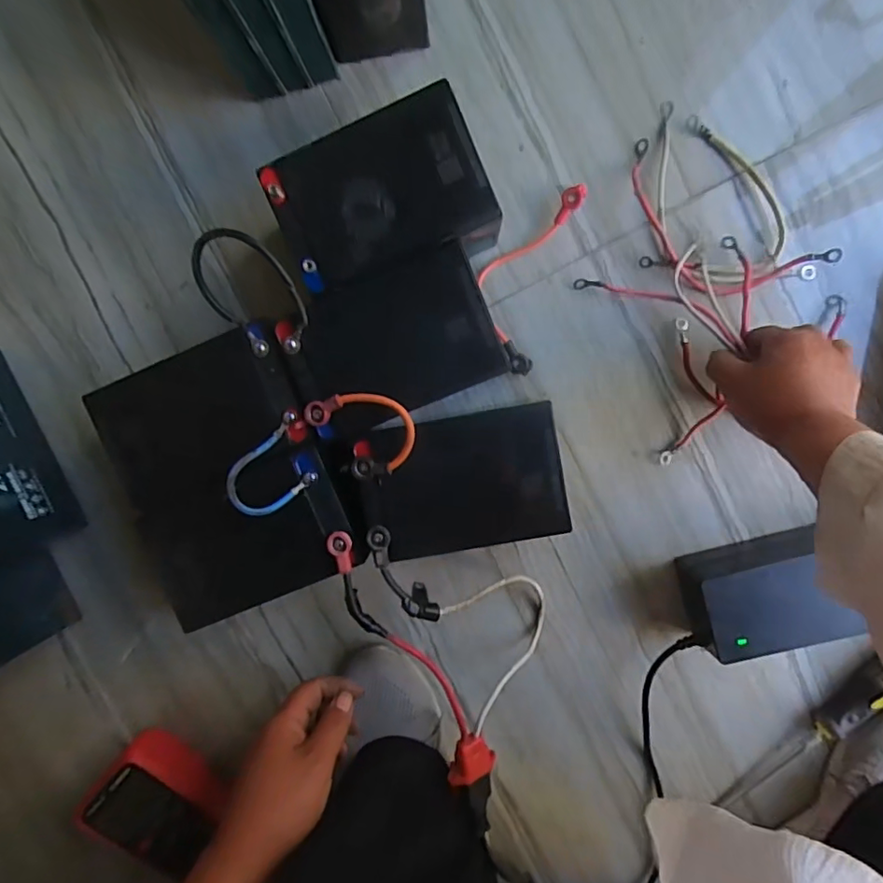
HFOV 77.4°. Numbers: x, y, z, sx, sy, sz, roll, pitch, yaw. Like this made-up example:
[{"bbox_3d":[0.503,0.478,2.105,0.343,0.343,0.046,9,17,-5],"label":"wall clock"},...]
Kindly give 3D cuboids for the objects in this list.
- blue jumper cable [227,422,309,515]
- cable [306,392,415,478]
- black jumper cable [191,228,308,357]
[{"bbox_3d":[-0.123,0.022,0.388,0.047,0.036,0.056,-21,94,4],"label":"blue jumper cable"},{"bbox_3d":[-0.054,-0.011,0.392,0.059,0.019,0.073,-40,92,5],"label":"cable"},{"bbox_3d":[-0.133,-0.102,0.377,0.067,0.015,0.087,-15,119,17],"label":"black jumper cable"}]

